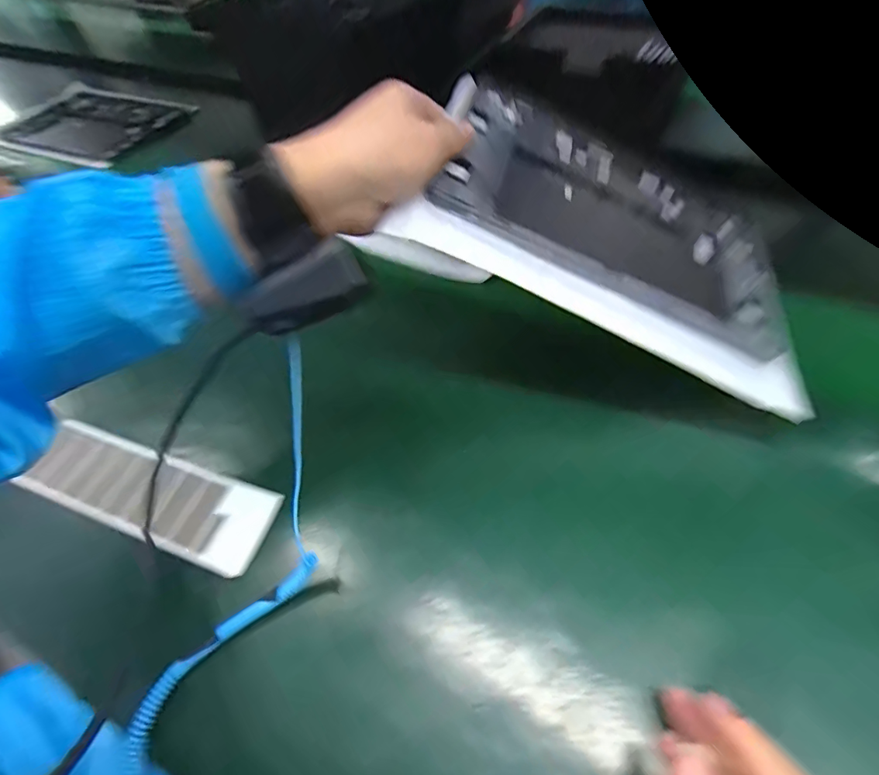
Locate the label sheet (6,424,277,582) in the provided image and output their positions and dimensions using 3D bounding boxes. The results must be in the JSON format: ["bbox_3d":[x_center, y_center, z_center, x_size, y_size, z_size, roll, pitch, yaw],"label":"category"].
[{"bbox_3d":[-0.220,0.076,0.359,0.216,0.011,0.060,15,56,17],"label":"label sheet"}]

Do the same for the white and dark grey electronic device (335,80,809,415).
[{"bbox_3d":[0.115,-0.108,0.345,0.285,0.030,0.205,18,56,-11],"label":"white and dark grey electronic device"}]

